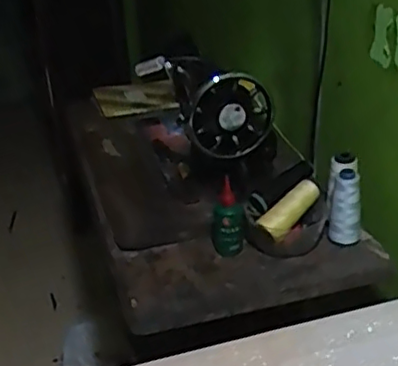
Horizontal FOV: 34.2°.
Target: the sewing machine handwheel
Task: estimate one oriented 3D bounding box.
[{"bbox_3d":[0.048,-0.100,0.996,0.129,0.126,0.038,-5,27,1],"label":"sewing machine handwheel"}]

